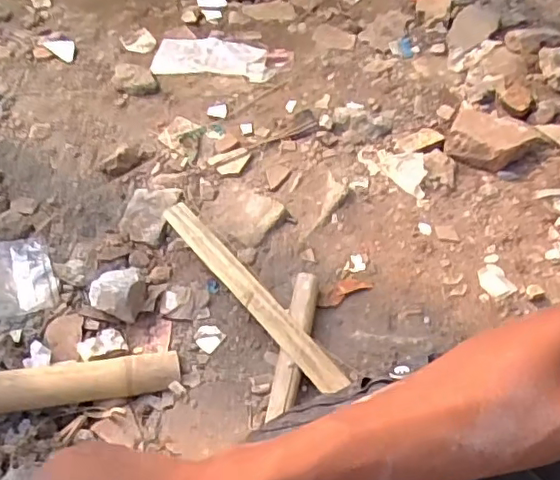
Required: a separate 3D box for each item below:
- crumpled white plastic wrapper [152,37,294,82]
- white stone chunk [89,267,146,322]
[{"bbox_3d":[-0.123,-0.399,1.258,0.288,0.025,0.134,6,51,6],"label":"crumpled white plastic wrapper"},{"bbox_3d":[-0.231,0.069,0.835,0.074,0.050,0.080,10,51,9],"label":"white stone chunk"}]

